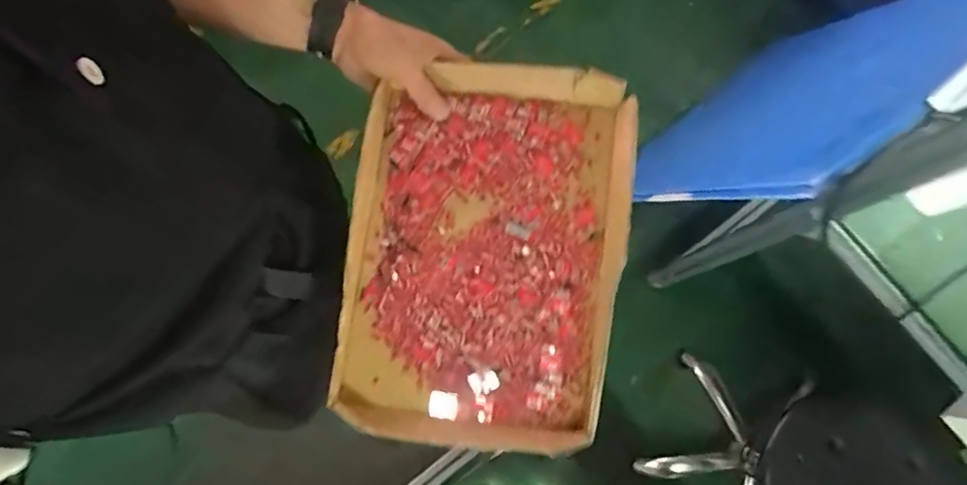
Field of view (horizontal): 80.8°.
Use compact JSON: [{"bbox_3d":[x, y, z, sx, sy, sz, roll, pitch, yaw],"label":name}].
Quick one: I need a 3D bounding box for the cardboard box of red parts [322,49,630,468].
[{"bbox_3d":[0.002,0.006,0.510,0.244,0.039,0.335,8,79,2],"label":"cardboard box of red parts"}]

